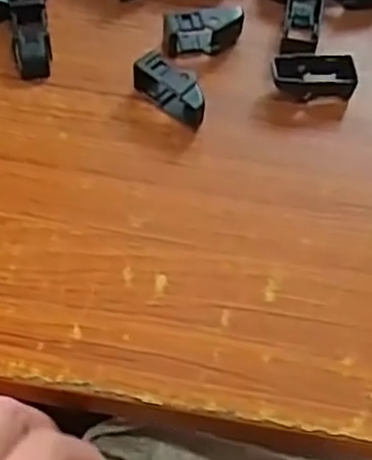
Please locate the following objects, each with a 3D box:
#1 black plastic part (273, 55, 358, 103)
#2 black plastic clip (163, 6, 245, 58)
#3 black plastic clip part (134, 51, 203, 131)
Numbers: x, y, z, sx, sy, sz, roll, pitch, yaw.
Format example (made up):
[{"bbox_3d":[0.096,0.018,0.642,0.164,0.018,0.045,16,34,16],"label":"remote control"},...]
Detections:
[{"bbox_3d":[0.076,-0.091,0.449,0.049,0.022,0.020,2,60,-1],"label":"black plastic part"},{"bbox_3d":[0.012,-0.123,0.470,0.051,0.028,0.018,-9,61,-8],"label":"black plastic clip"},{"bbox_3d":[-0.007,-0.082,0.442,0.049,0.021,0.019,39,65,18],"label":"black plastic clip part"}]

